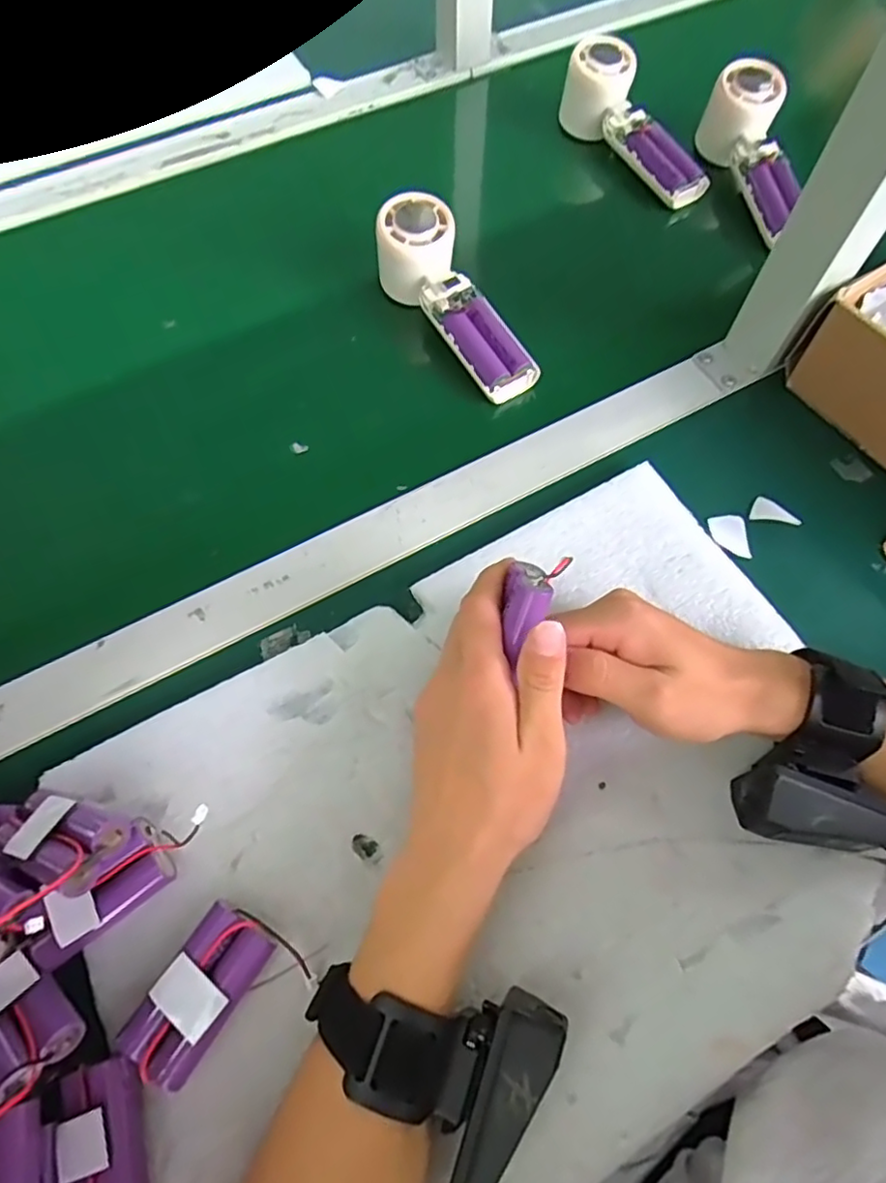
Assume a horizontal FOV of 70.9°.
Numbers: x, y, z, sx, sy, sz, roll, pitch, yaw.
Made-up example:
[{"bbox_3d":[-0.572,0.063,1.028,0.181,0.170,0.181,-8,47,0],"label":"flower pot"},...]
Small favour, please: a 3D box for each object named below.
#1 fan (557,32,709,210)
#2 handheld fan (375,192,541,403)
[{"bbox_3d":[0.168,-0.406,0.535,0.043,0.059,0.152,-31,70,-13],"label":"fan"},{"bbox_3d":[0.008,-0.209,0.457,0.049,0.045,0.165,-32,84,-15],"label":"handheld fan"}]

